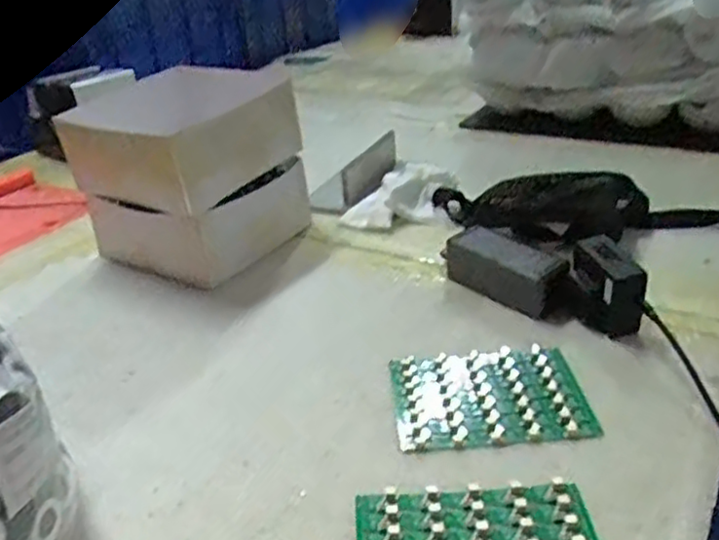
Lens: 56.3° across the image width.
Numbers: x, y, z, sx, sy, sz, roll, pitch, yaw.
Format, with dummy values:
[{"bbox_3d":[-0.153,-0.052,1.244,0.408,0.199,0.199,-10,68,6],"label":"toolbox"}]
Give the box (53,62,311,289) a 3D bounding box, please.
[{"bbox_3d":[-0.200,-0.108,0.822,0.207,0.175,0.190,14,34,30],"label":"box"}]

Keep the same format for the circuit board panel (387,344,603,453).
[{"bbox_3d":[0.110,0.105,0.586,0.159,0.008,0.120,-4,29,0],"label":"circuit board panel"}]

